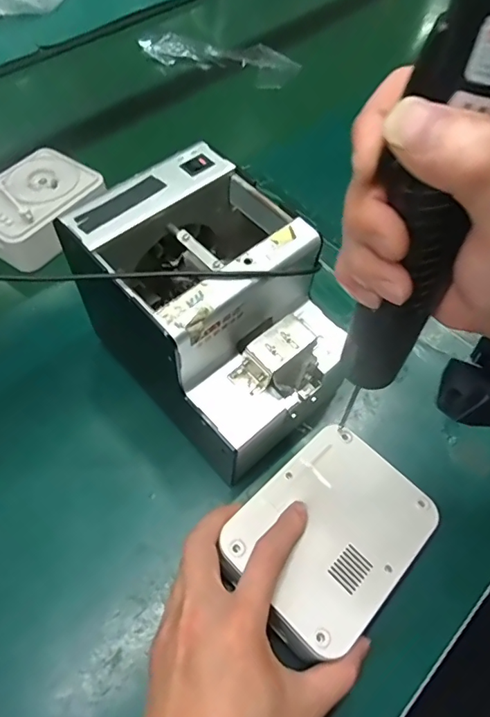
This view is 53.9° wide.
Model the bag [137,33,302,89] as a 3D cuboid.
[{"bbox_3d":[-0.036,-0.450,0.719,0.226,0.023,0.078,14,59,9],"label":"bag"}]

